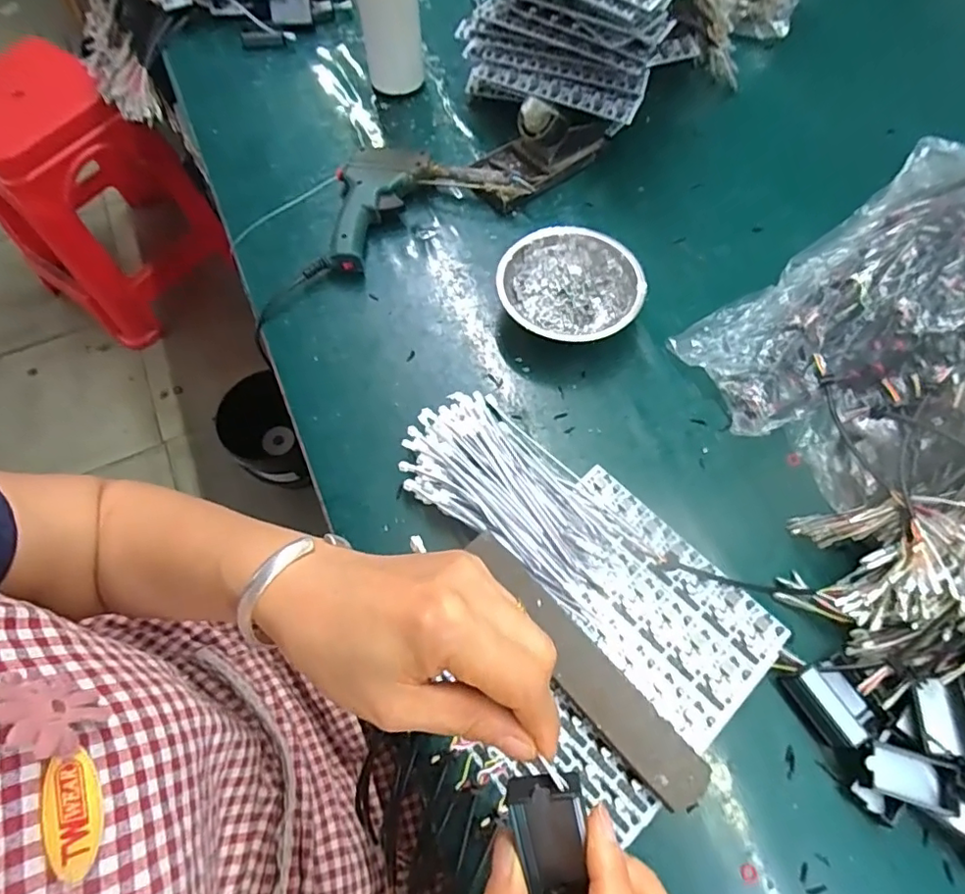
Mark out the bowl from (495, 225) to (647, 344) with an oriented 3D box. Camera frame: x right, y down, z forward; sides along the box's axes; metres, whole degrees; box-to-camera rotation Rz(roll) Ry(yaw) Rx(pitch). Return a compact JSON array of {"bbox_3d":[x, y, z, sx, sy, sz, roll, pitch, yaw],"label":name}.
[{"bbox_3d":[0.080,-0.144,0.521,0.125,0.038,0.123,0,65,1],"label":"bowl"}]

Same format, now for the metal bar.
[{"bbox_3d":[0.060,0.136,0.373,0.040,0.018,0.204,-39,70,-15],"label":"metal bar"}]

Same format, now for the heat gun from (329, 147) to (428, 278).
[{"bbox_3d":[-0.125,-0.250,0.591,0.086,0.039,0.158,28,69,13],"label":"heat gun"}]

